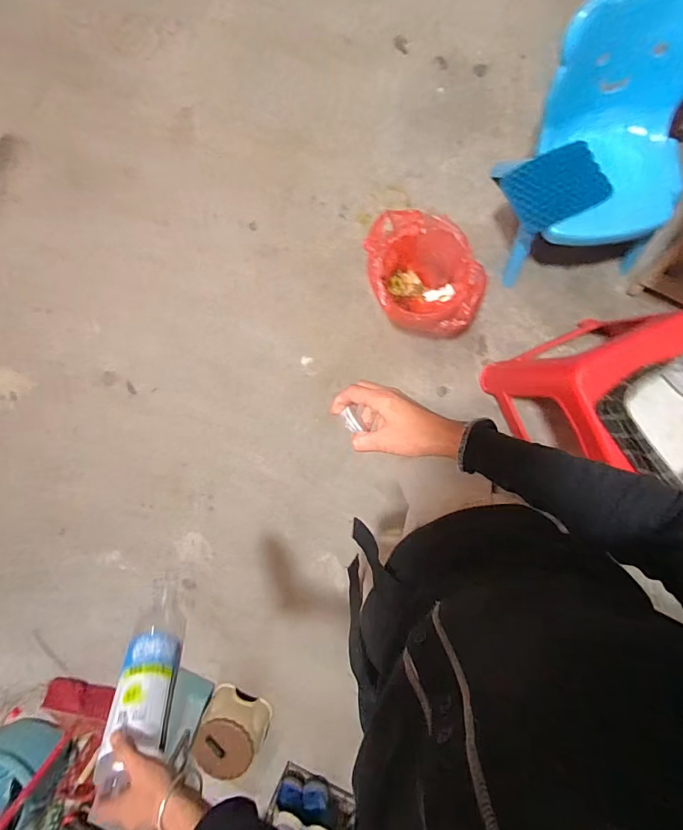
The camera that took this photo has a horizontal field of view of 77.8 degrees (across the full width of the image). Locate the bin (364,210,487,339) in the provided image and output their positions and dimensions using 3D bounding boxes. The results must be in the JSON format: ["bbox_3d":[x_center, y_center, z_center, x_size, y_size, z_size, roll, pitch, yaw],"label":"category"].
[{"bbox_3d":[0.222,-0.374,1.181,0.264,0.215,0.350,-22,90,7],"label":"bin"}]

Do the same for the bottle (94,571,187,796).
[{"bbox_3d":[-0.281,0.352,0.627,0.071,0.289,0.065,-25,117,3],"label":"bottle"}]

